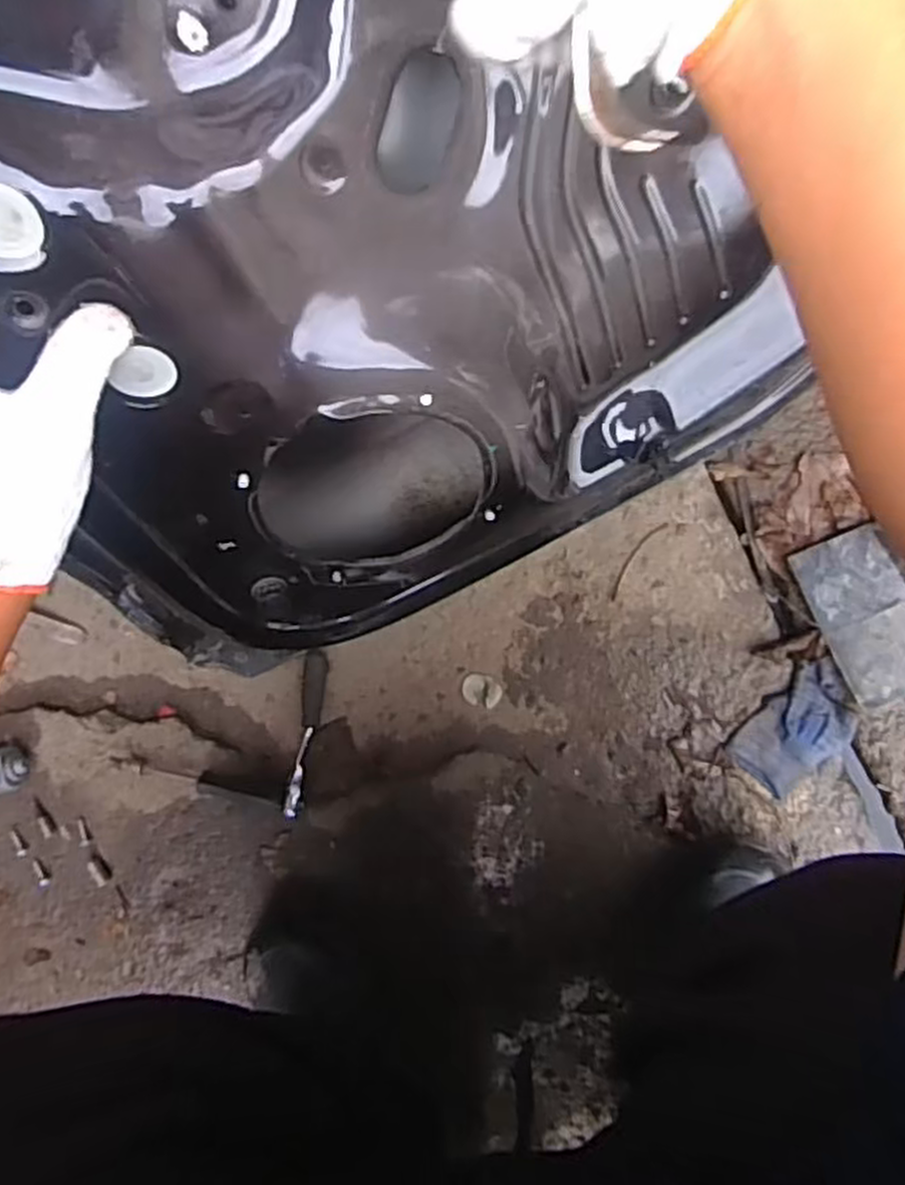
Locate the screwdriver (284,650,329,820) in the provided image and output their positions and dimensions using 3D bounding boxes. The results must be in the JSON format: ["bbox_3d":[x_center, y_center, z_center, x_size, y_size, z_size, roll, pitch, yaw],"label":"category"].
[{"bbox_3d":[-0.134,0.128,0.725,0.019,0.027,0.148,8,90,9],"label":"screwdriver"}]

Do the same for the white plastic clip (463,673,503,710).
[{"bbox_3d":[0.027,0.090,0.723,0.035,0.004,0.029,12,91,9],"label":"white plastic clip"}]

